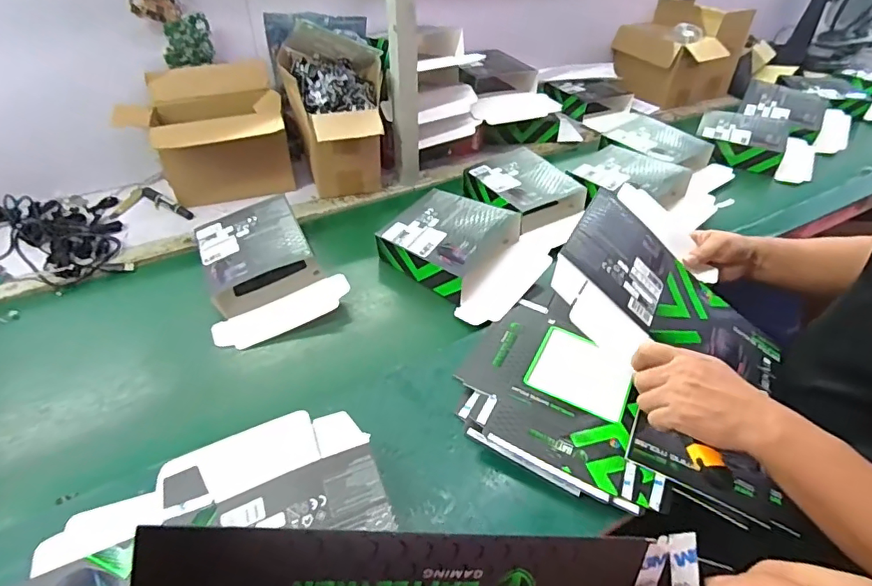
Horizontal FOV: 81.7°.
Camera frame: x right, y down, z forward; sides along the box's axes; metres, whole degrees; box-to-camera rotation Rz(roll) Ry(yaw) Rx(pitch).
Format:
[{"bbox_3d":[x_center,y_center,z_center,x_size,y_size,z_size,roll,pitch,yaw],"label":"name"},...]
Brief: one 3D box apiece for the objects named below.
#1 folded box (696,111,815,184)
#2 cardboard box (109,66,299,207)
[{"bbox_3d":[0.740,-0.347,1.153,0.260,0.060,0.180,15,44,15],"label":"folded box"},{"bbox_3d":[-0.419,-0.320,0.999,0.232,0.190,0.243,-10,43,-12],"label":"cardboard box"}]

